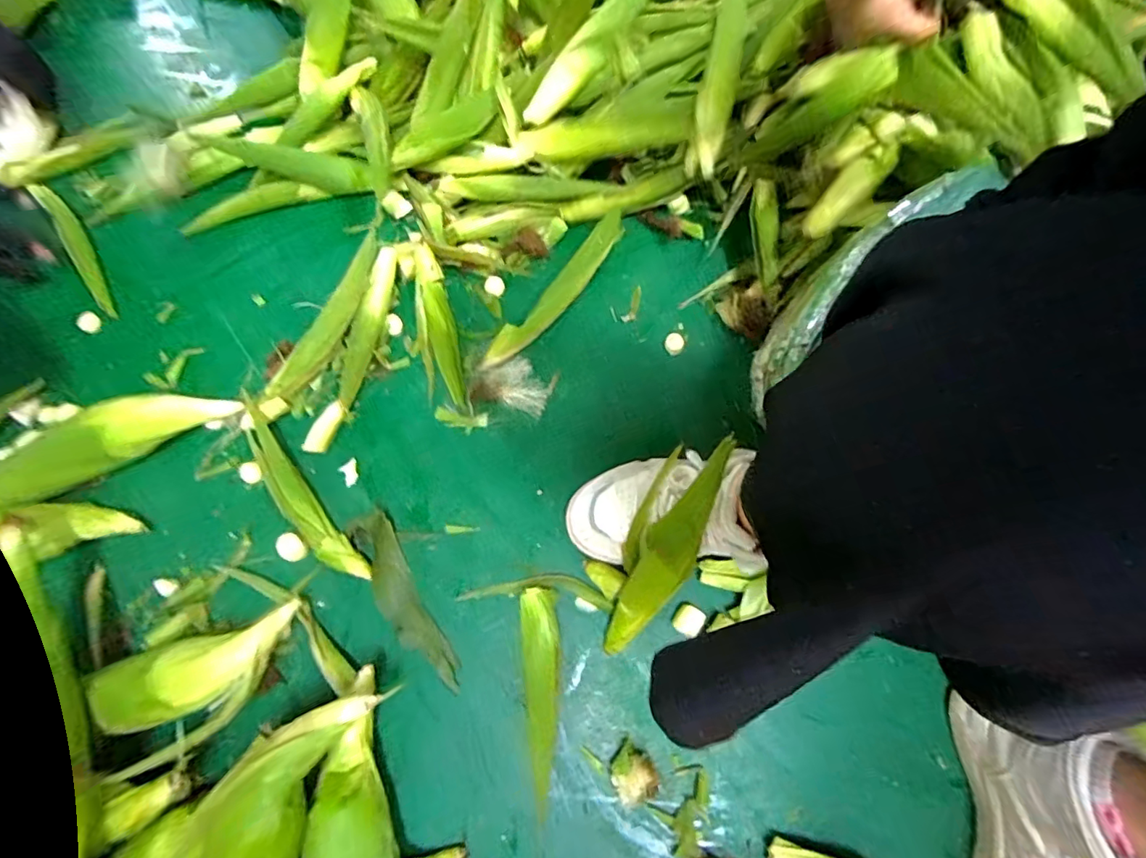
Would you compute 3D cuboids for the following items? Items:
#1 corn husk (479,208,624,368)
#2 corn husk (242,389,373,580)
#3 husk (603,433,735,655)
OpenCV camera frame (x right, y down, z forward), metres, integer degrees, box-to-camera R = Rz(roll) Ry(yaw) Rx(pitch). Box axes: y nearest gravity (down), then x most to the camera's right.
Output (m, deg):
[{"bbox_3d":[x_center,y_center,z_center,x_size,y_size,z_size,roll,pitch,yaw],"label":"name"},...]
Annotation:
[{"bbox_3d":[-0.016,-0.159,0.622,0.038,0.041,0.239,38,76,11],"label":"corn husk"},{"bbox_3d":[-0.295,0.067,0.556,0.039,0.024,0.238,-38,76,-11],"label":"corn husk"},{"bbox_3d":[0.081,0.103,0.476,0.058,0.046,0.238,25,117,8],"label":"husk"}]

